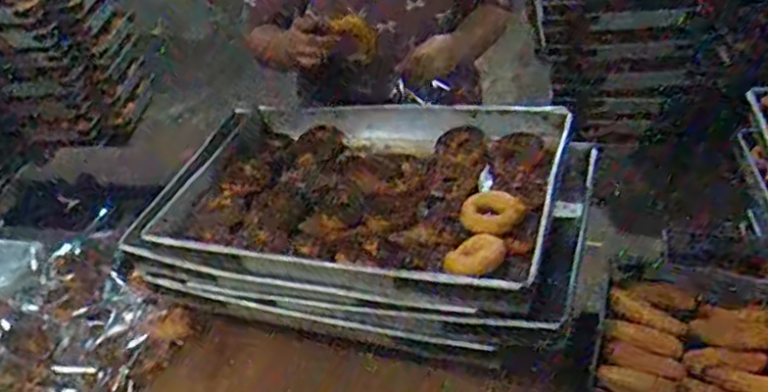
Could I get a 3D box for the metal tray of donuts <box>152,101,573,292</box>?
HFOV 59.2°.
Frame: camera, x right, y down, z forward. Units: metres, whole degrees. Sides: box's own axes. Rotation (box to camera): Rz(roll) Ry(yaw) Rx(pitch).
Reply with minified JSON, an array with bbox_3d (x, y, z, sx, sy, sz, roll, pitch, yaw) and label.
[{"bbox_3d":[-0.044,-0.016,1.150,0.633,0.088,0.444,2,41,23],"label":"metal tray of donuts"}]

